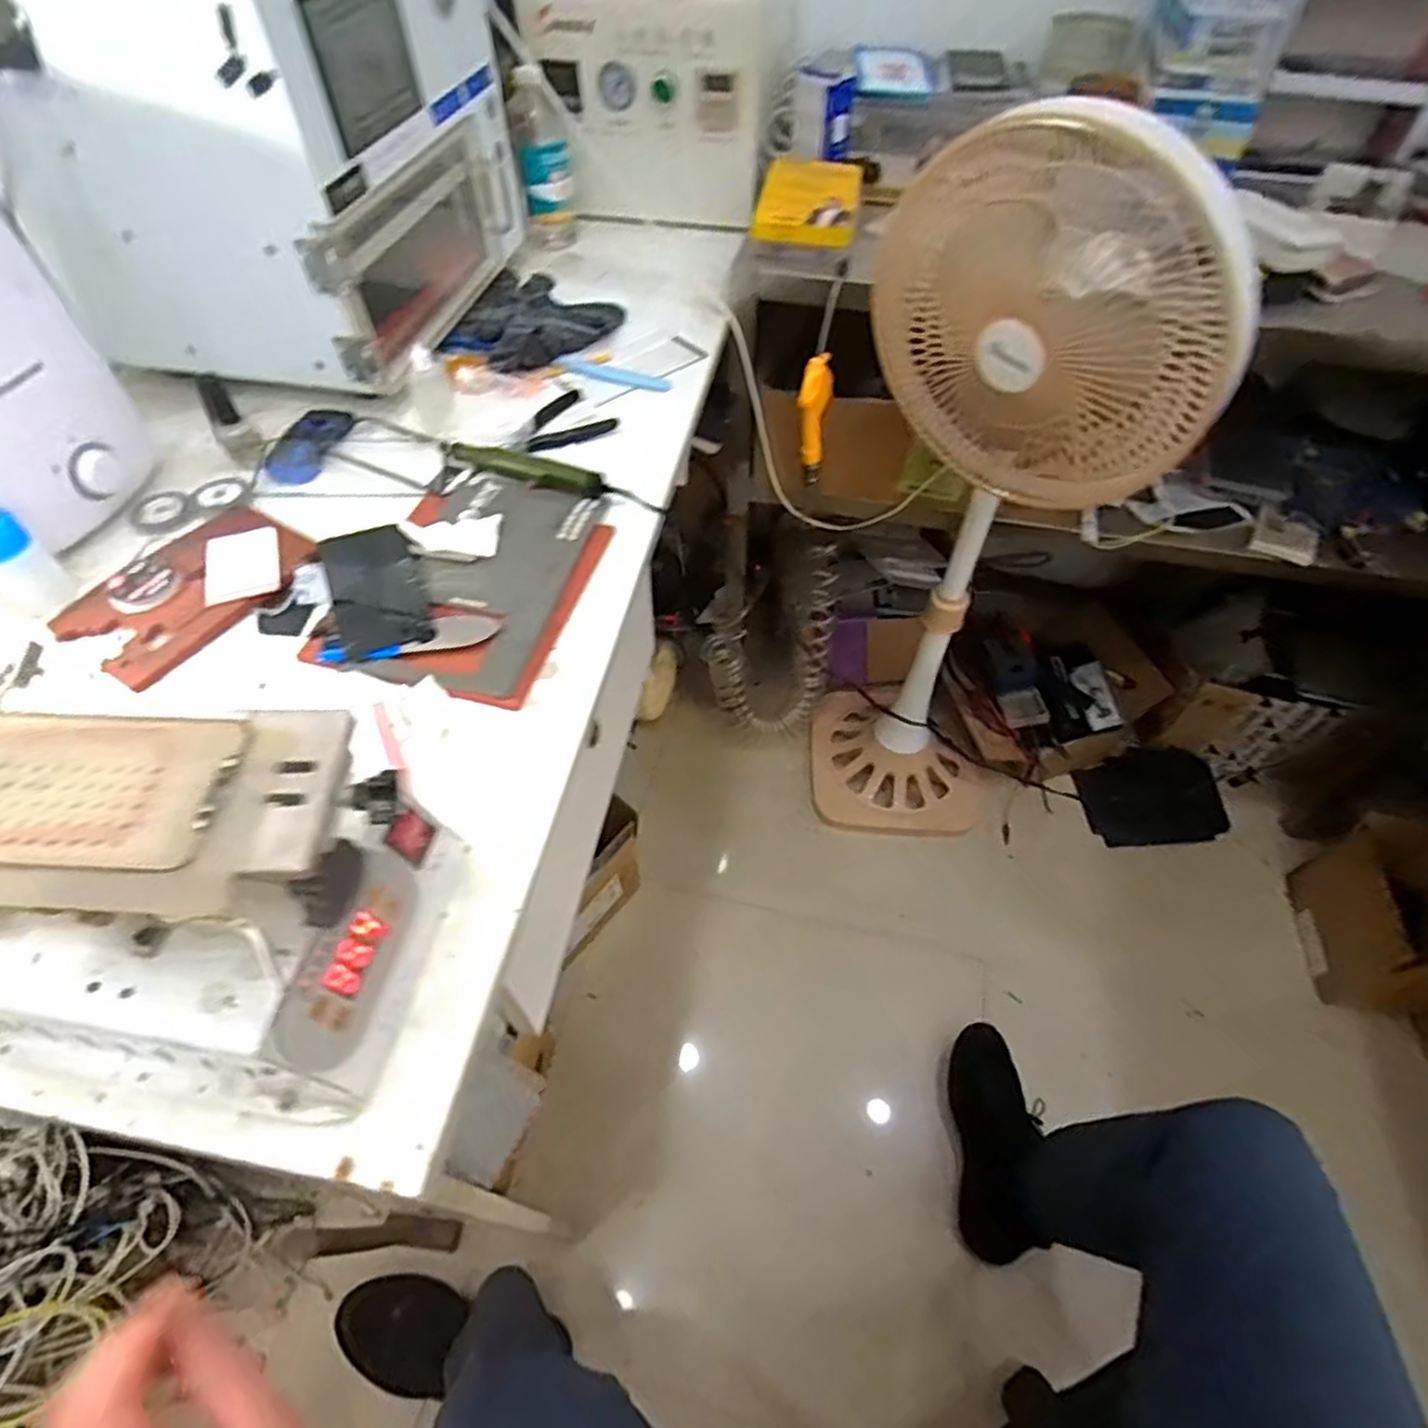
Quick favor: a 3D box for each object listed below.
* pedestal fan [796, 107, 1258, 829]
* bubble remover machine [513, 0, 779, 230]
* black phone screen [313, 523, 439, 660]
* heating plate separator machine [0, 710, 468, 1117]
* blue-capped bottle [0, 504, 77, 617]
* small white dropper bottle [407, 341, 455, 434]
[{"bbox_3d":[0.346,-0.203,0.971,0.319,0.983,0.327,32,59,22],"label":"pedestal fan"},{"bbox_3d":[-0.065,-0.794,0.903,0.267,0.255,0.276,9,53,7],"label":"bubble remover machine"},{"bbox_3d":[-0.255,-0.096,0.557,0.063,0.006,0.132,-21,56,-15],"label":"black phone screen"},{"bbox_3d":[-0.262,0.086,0.335,0.235,0.145,0.135,5,53,4],"label":"heating plate separator machine"},{"bbox_3d":[-0.508,-0.113,0.533,0.034,0.082,0.041,35,61,24],"label":"blue-capped bottle"},{"bbox_3d":[-0.251,-0.287,0.659,0.034,0.072,0.025,-19,55,-14],"label":"small white dropper bottle"}]

